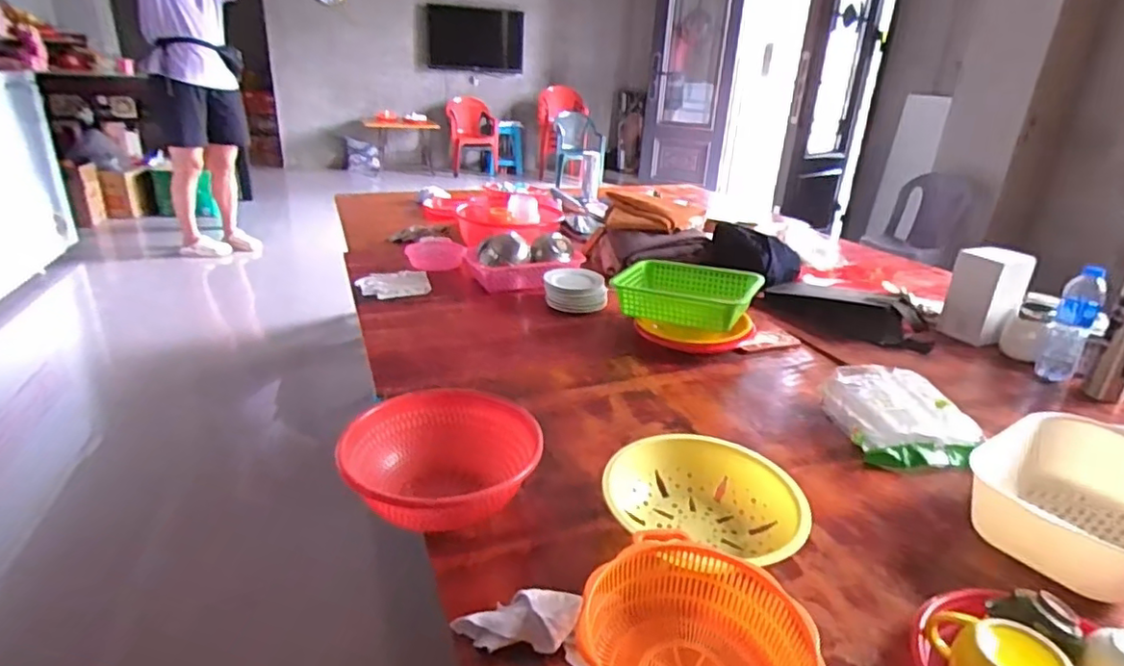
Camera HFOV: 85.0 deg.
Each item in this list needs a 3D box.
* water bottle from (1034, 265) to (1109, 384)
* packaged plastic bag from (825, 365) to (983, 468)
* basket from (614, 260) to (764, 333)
[{"bbox_3d":[1.020,-0.009,1.230,0.069,0.233,0.064,20,29,34],"label":"water bottle"},{"bbox_3d":[0.566,0.139,1.046,0.190,0.077,0.231,0,24,-7],"label":"packaged plastic bag"},{"bbox_3d":[0.277,-0.092,1.410,0.324,0.088,0.200,14,26,24],"label":"basket"}]

